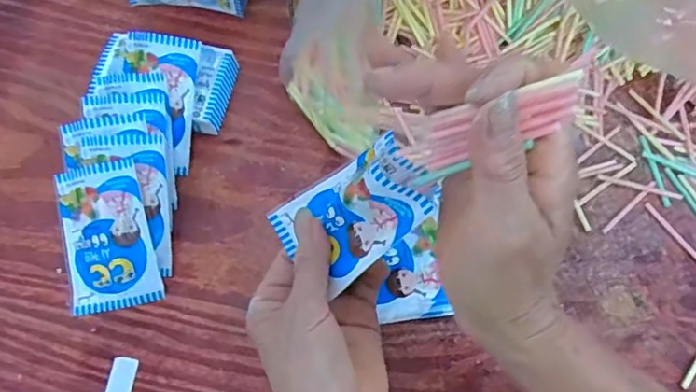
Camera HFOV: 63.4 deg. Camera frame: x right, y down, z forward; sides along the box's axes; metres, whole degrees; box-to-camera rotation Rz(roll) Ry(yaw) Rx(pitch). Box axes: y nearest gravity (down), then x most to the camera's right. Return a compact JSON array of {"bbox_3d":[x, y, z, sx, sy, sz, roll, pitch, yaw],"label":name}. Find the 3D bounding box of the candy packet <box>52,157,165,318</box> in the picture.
[{"bbox_3d":[-0.176,0.030,0.409,0.064,0.009,0.104,-11,90,6],"label":"candy packet"}]

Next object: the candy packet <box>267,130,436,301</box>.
[{"bbox_3d":[0.002,0.013,0.304,0.013,0.110,0.054,-34,92,-43],"label":"candy packet"}]

